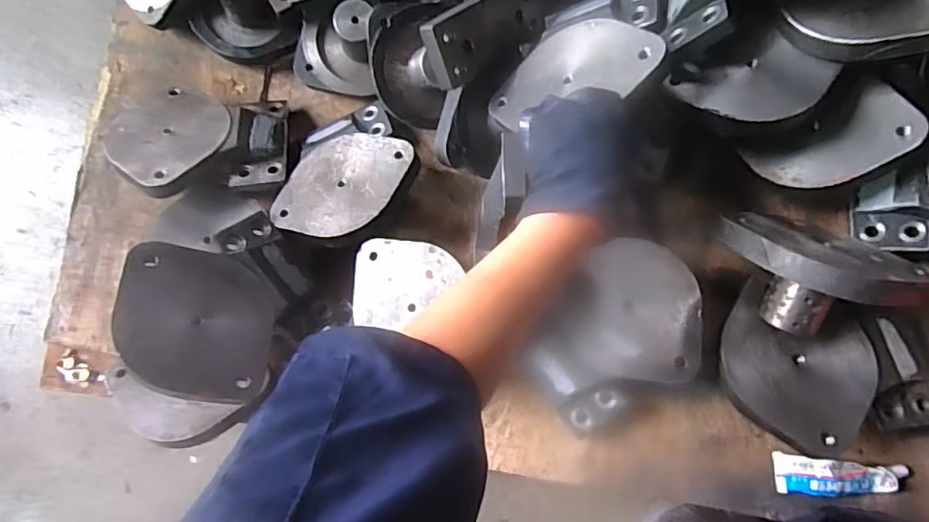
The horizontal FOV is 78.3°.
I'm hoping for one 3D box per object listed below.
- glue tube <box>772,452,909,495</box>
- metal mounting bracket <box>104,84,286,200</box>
[{"bbox_3d":[0.360,0.207,0.546,0.109,0.017,0.035,-3,82,19],"label":"glue tube"},{"bbox_3d":[-0.295,-0.140,0.640,0.186,0.038,0.162,-4,61,-16],"label":"metal mounting bracket"}]

